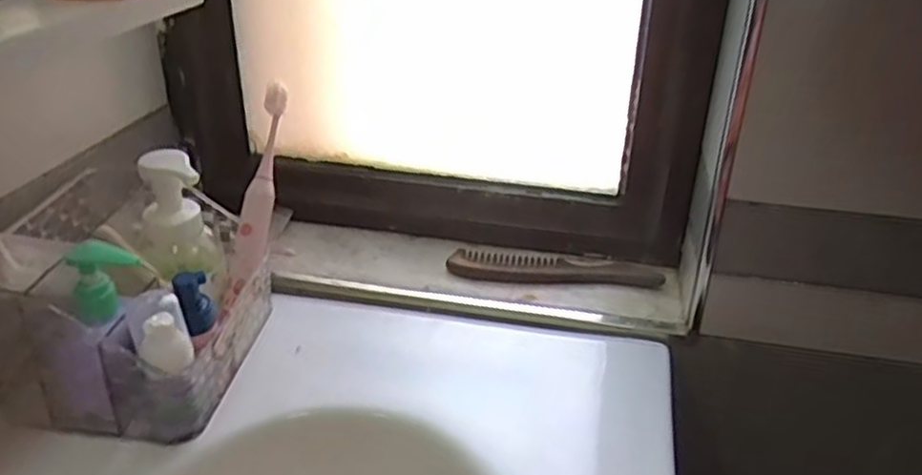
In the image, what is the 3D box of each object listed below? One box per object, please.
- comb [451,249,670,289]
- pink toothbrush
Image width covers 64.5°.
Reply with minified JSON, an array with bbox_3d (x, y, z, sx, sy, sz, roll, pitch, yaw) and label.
[{"bbox_3d":[0.087,0.030,0.680,0.191,0.013,0.064,6,28,9],"label":"comb"},{"bbox_3d":[-0.170,-0.037,0.610,0.027,0.189,0.032,6,-14,7],"label":"pink toothbrush"}]

